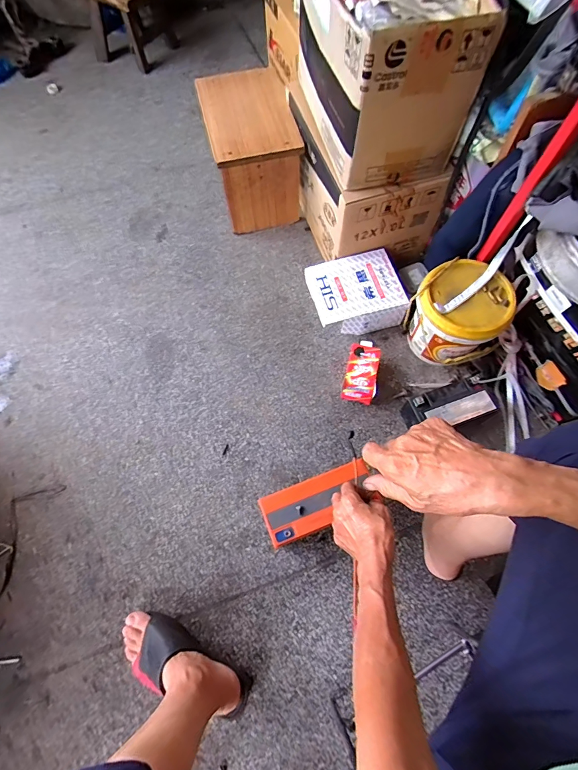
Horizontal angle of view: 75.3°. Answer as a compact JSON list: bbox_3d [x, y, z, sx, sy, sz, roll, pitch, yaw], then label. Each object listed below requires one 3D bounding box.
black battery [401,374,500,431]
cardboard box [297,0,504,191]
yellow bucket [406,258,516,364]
[{"bbox_3d":[0.314,0.050,0.757,0.156,0.103,0.081,-19,69,-8],"label":"black battery"},{"bbox_3d":[0.160,-0.609,0.669,0.227,0.237,0.397,-11,69,-5],"label":"cardboard box"},{"bbox_3d":[0.349,-0.137,0.788,0.166,0.161,0.180,-35,72,-13],"label":"yellow bucket"}]

